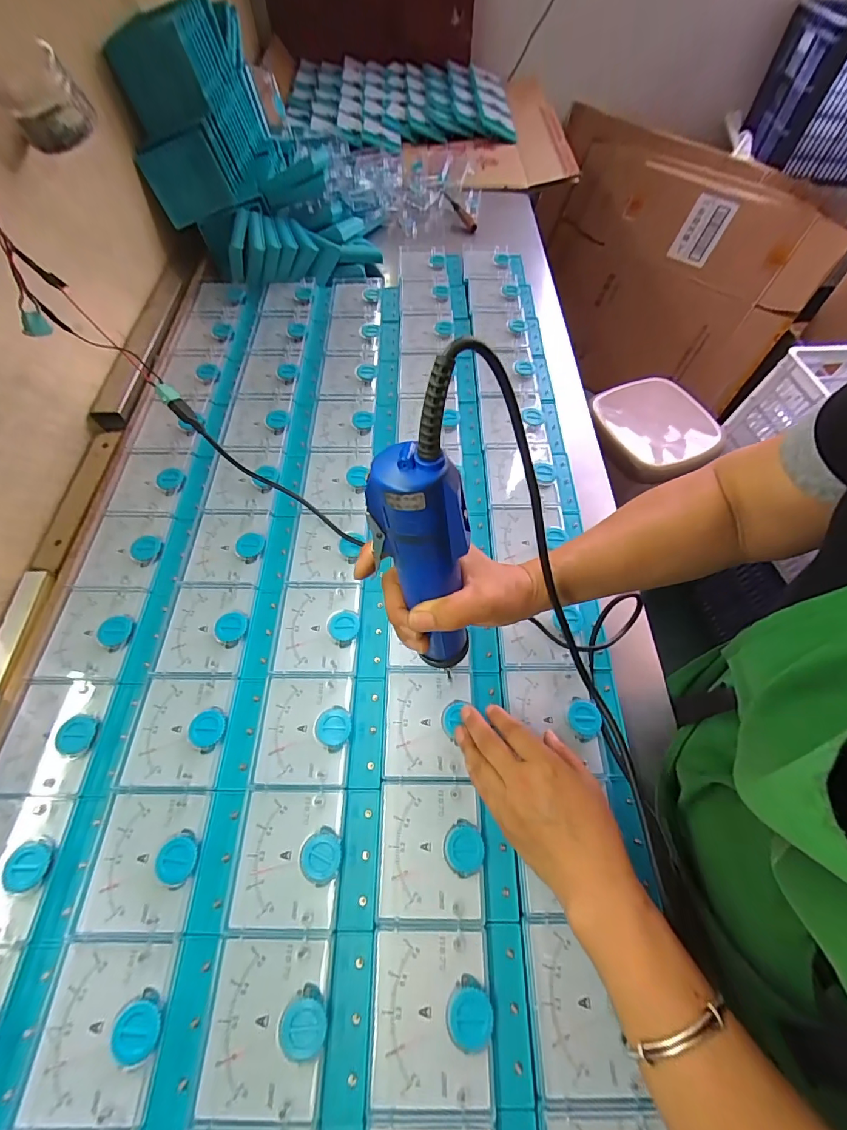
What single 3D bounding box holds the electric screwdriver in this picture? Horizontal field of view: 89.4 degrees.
[{"bbox_3d":[0.002,0.006,0.277,0.040,0.181,0.042,-38,56,-20],"label":"electric screwdriver"}]

